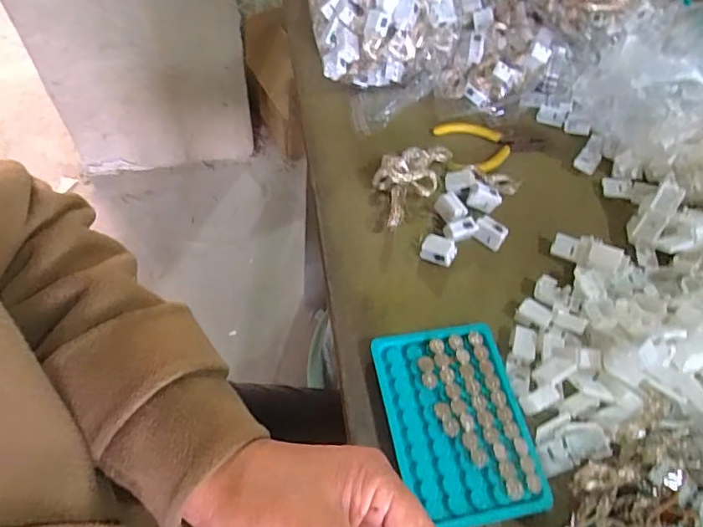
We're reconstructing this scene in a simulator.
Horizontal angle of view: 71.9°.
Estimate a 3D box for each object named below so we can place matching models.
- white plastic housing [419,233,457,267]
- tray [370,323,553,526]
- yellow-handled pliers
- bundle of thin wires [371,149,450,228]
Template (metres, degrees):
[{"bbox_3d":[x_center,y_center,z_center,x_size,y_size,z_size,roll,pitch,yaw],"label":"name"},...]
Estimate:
[{"bbox_3d":[0.074,-0.012,0.410,0.028,0.016,0.019,25,59,11],"label":"white plastic housing"},{"bbox_3d":[0.072,0.107,0.334,0.093,0.009,0.130,-7,58,-9],"label":"tray"},{"bbox_3d":[0.143,-0.115,0.485,0.114,0.015,0.065,-1,58,-6],"label":"yellow-handled pliers"},{"bbox_3d":[0.049,-0.077,0.439,0.055,0.028,0.109,22,58,9],"label":"bundle of thin wires"}]

